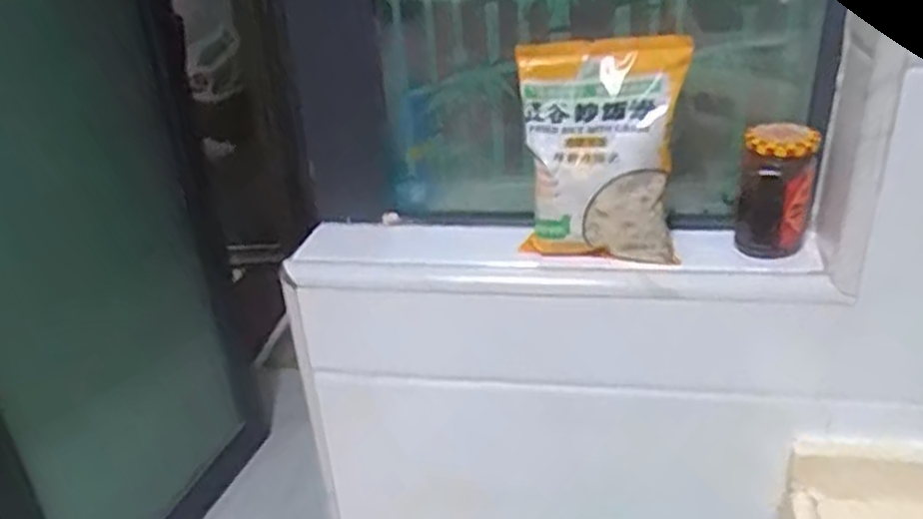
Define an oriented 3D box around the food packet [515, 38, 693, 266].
[{"bbox_3d":[0.124,-0.095,0.712,0.144,0.193,0.055,3,18,15],"label":"food packet"}]

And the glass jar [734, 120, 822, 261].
[{"bbox_3d":[0.285,-0.063,0.712,0.059,0.108,0.065,10,33,23],"label":"glass jar"}]

